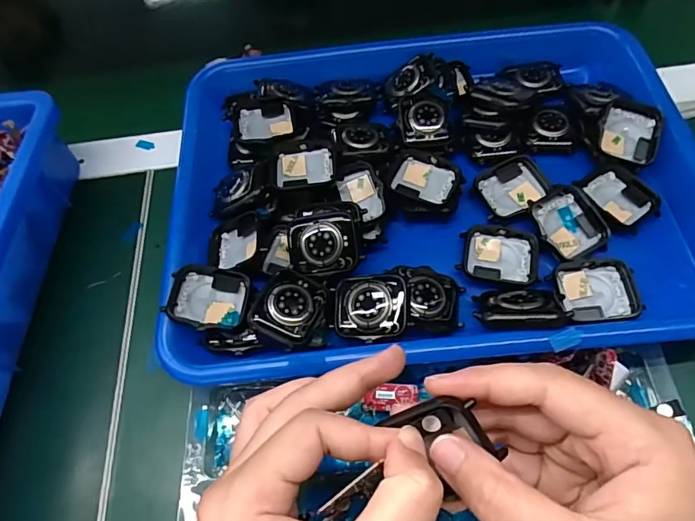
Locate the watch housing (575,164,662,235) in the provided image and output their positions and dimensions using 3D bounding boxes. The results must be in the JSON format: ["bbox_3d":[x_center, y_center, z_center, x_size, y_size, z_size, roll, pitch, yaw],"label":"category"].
[{"bbox_3d":[0.169,-0.039,0.297,0.039,0.009,0.043,-29,64,-13],"label":"watch housing"}]

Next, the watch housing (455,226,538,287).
[{"bbox_3d":[0.090,-0.003,0.287,0.044,0.009,0.035,7,61,10],"label":"watch housing"}]

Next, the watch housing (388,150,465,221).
[{"bbox_3d":[0.051,-0.049,0.307,0.044,0.013,0.040,13,62,13],"label":"watch housing"}]

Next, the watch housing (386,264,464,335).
[{"bbox_3d":[0.044,0.022,0.270,0.040,0.013,0.042,12,48,-4],"label":"watch housing"}]

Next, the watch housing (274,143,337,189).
[{"bbox_3d":[-0.027,-0.059,0.310,0.039,0.014,0.032,-6,60,2],"label":"watch housing"}]

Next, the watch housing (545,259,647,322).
[{"bbox_3d":[0.139,0.017,0.270,0.045,0.008,0.034,-5,60,3],"label":"watch housing"}]

